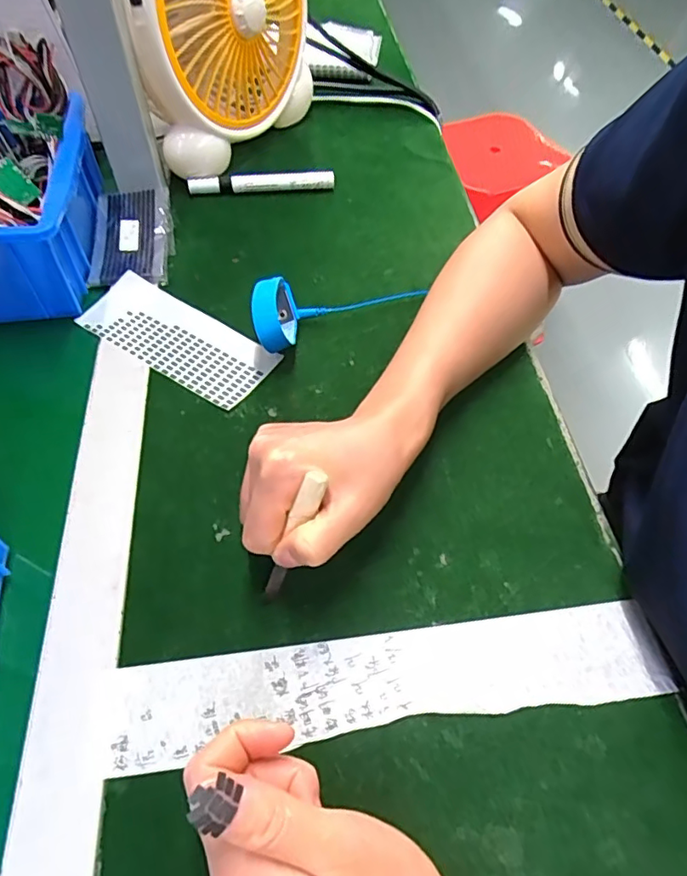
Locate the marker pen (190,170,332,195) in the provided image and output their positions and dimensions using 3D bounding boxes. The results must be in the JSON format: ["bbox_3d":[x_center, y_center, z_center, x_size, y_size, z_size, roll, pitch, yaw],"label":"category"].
[{"bbox_3d":[-0.081,-0.256,0.541,0.143,0.019,0.012,-5,56,-6],"label":"marker pen"}]

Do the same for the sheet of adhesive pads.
[{"bbox_3d":[-0.133,-0.080,0.427,0.161,0.009,0.063,30,59,17],"label":"sheet of adhesive pads"}]

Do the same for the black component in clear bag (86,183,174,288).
[{"bbox_3d":[-0.189,-0.181,0.483,0.066,0.020,0.109,-4,56,-5],"label":"black component in clear bag"}]

